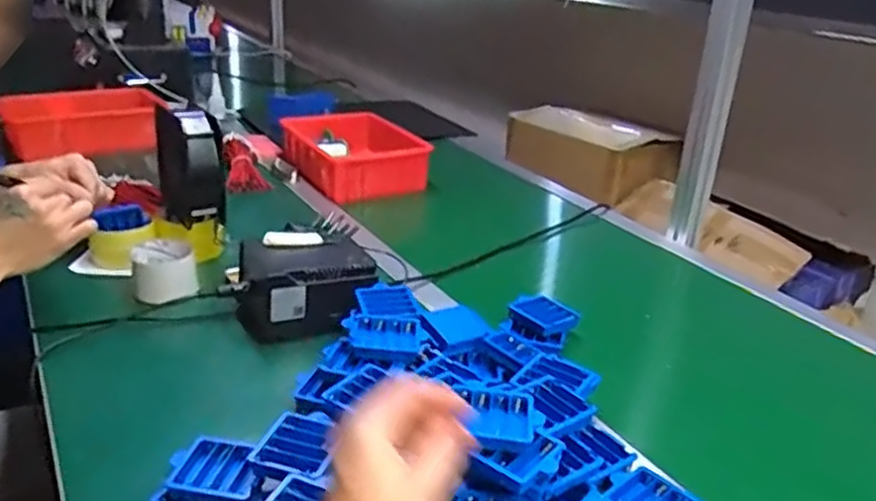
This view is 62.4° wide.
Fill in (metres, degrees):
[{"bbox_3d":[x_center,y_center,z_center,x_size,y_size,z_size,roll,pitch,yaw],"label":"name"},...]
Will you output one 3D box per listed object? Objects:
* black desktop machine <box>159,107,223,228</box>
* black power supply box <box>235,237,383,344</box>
[{"bbox_3d":[-0.340,-0.112,1.000,0.080,0.171,0.092,-4,26,-18],"label":"black desktop machine"},{"bbox_3d":[-0.163,0.043,0.888,0.152,0.085,0.112,-10,28,-29],"label":"black power supply box"}]

